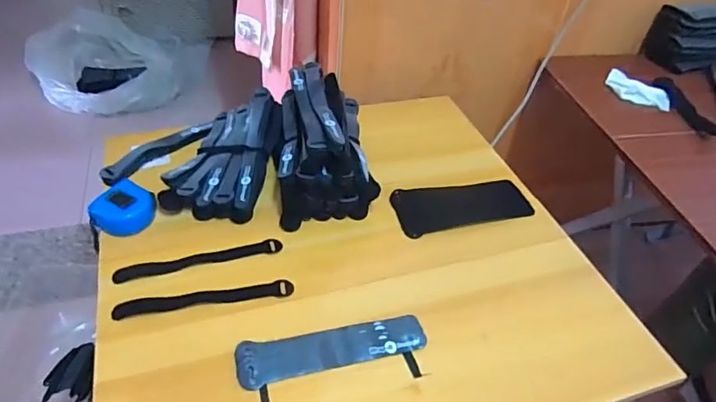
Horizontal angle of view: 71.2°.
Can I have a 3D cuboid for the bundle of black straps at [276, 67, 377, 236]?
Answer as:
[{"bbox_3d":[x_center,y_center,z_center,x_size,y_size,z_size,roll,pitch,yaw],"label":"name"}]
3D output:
[{"bbox_3d":[-0.051,-0.088,0.702,0.129,0.127,0.222,-3,47,-10],"label":"bundle of black straps"}]

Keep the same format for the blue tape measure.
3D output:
[{"bbox_3d":[-0.299,0.012,0.638,0.058,0.032,0.068,22,46,17],"label":"blue tape measure"}]

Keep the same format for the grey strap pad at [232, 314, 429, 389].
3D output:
[{"bbox_3d":[-0.026,0.157,0.534,0.199,0.011,0.048,-7,45,-13],"label":"grey strap pad"}]

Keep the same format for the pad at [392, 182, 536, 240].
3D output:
[{"bbox_3d":[0.150,0.005,0.718,0.198,0.010,0.076,-9,45,-15],"label":"pad"}]

